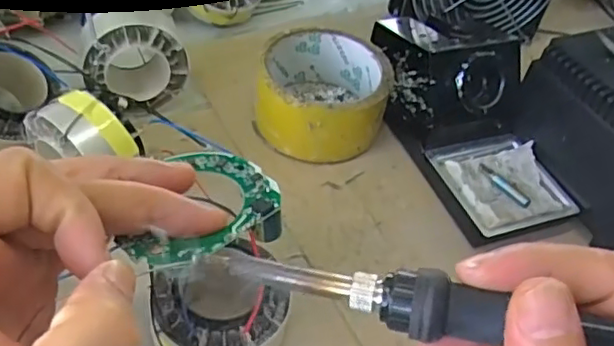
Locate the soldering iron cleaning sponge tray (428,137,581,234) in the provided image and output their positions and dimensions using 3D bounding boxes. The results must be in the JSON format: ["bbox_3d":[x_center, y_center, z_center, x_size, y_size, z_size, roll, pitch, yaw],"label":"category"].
[{"bbox_3d":[0.119,0.005,0.376,0.067,0.007,0.068,-12,49,-17],"label":"soldering iron cleaning sponge tray"}]

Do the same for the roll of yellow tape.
[{"bbox_3d":[0.011,-0.052,0.405,0.082,0.046,0.084,3,47,-4],"label":"roll of yellow tape"}]

